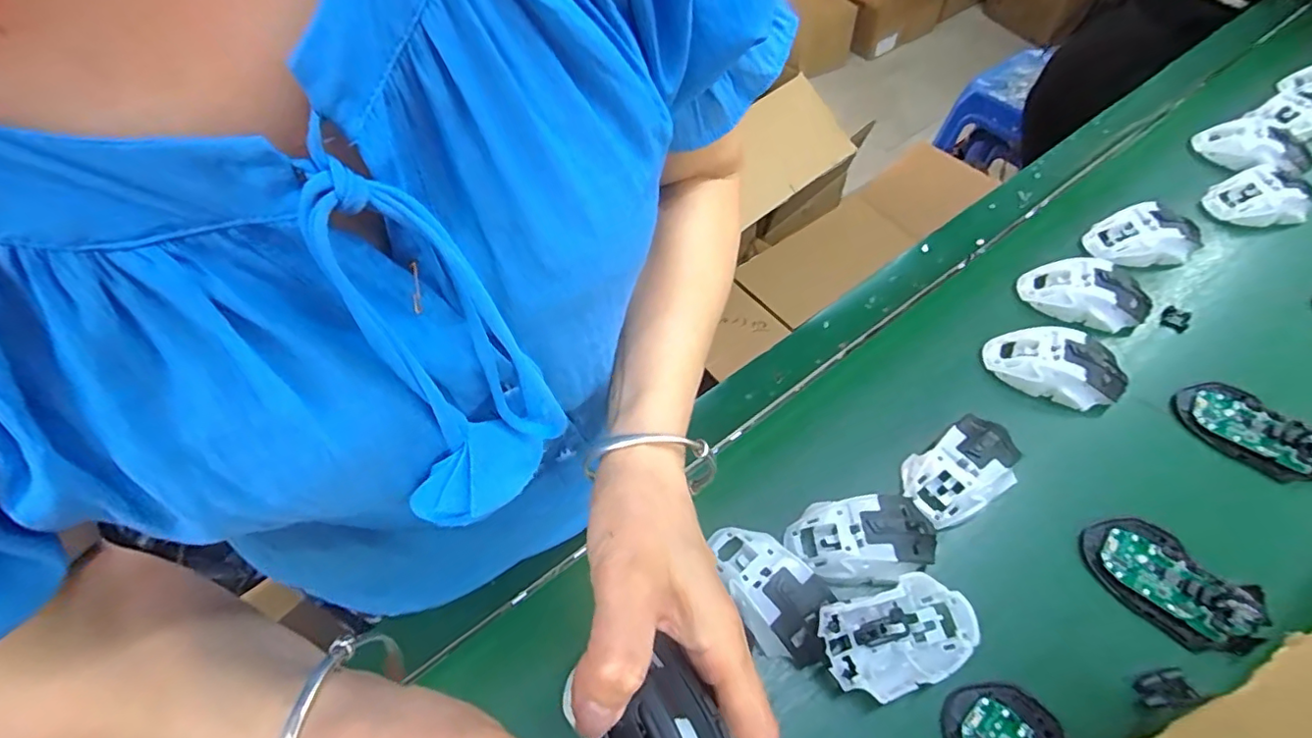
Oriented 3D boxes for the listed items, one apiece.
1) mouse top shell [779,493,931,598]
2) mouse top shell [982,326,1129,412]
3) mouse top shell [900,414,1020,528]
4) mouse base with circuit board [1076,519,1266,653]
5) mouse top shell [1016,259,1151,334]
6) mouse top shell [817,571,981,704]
[{"bbox_3d":[0.164,0.136,0.448,0.112,0.028,0.067,-8,55,0],"label":"mouse top shell"},{"bbox_3d":[0.373,-0.004,0.526,0.112,0.036,0.062,10,57,12],"label":"mouse top shell"},{"bbox_3d":[0.263,0.081,0.479,0.111,0.032,0.063,-28,58,-14],"label":"mouse top shell"},{"bbox_3d":[0.388,0.160,0.427,0.067,0.017,0.110,-32,59,-16],"label":"mouse base with circuit board"},{"bbox_3d":[0.435,-0.074,0.571,0.111,0.042,0.063,9,57,11],"label":"mouse top shell"},{"bbox_3d":[0.175,0.194,0.411,0.110,0.030,0.064,-18,56,-7],"label":"mouse top shell"}]

